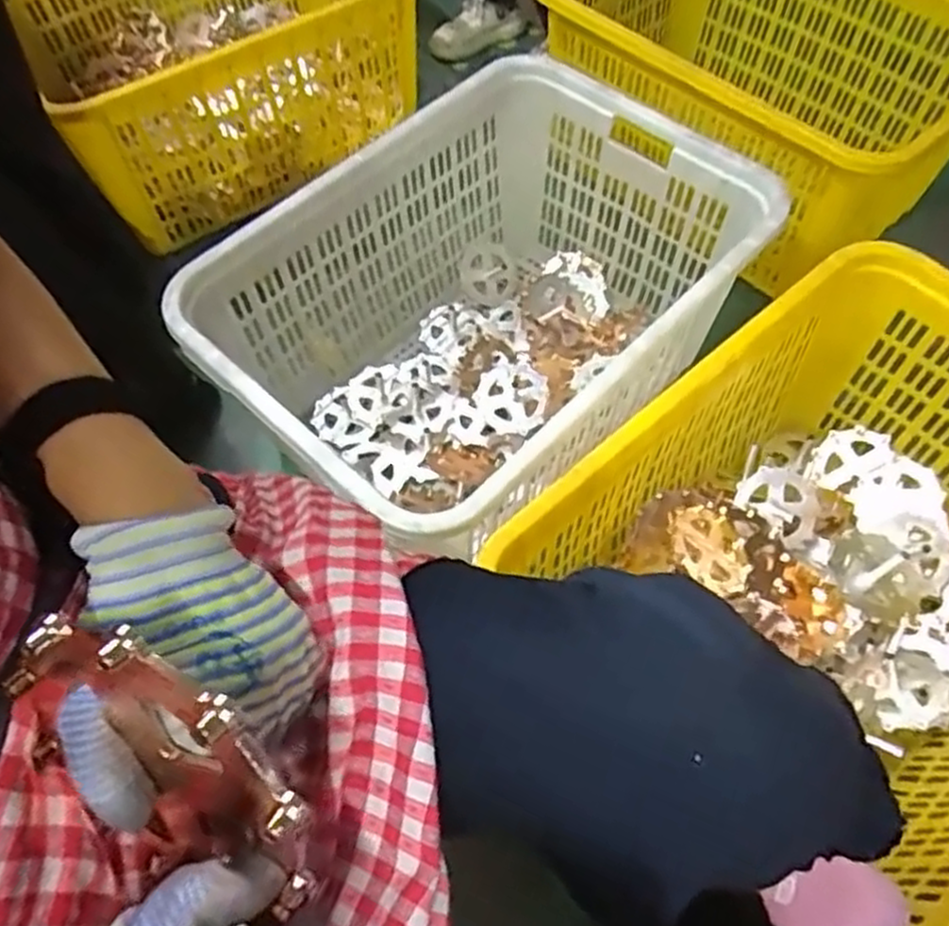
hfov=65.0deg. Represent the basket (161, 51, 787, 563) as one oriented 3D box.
[{"bbox_3d":[0.065,-0.289,1.256,0.651,0.367,0.750,31,68,17],"label":"basket"}]

